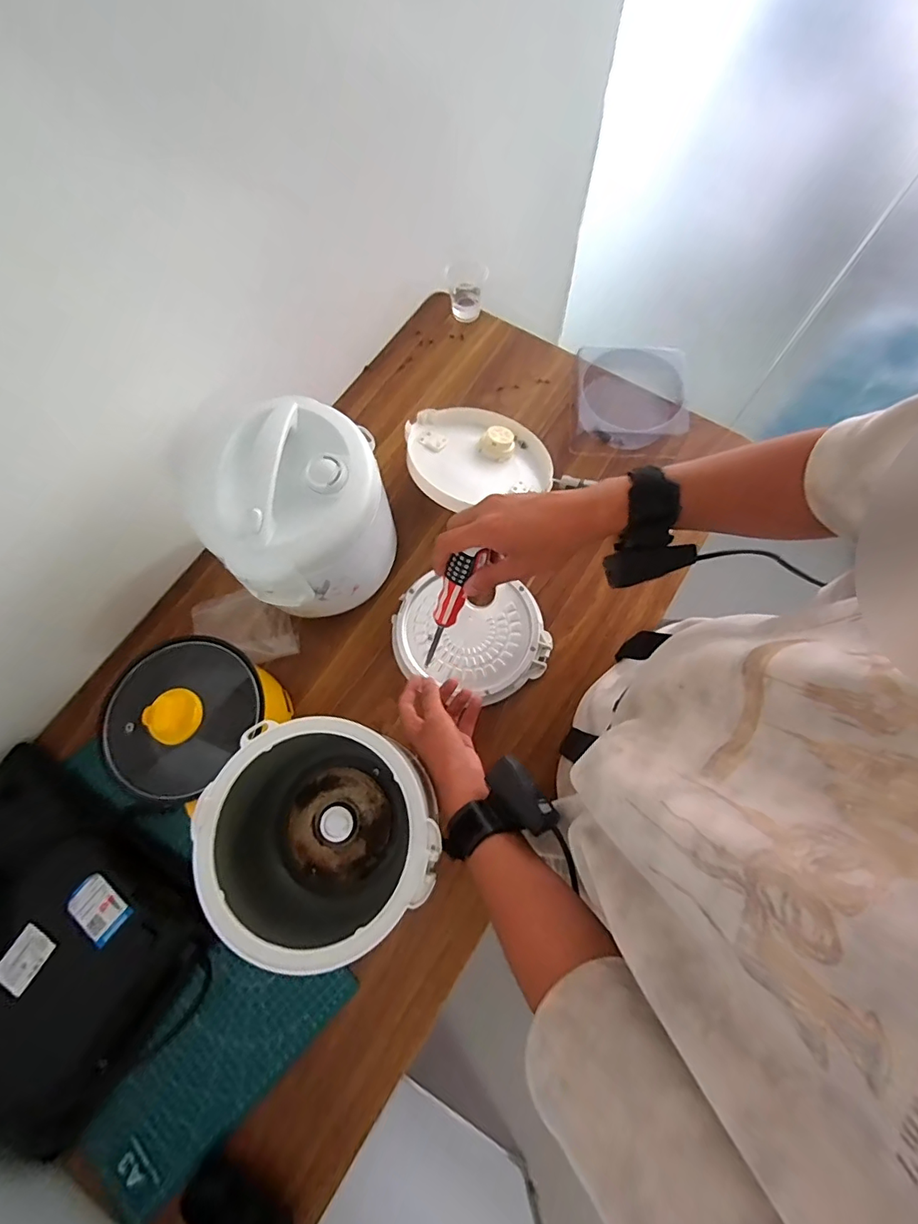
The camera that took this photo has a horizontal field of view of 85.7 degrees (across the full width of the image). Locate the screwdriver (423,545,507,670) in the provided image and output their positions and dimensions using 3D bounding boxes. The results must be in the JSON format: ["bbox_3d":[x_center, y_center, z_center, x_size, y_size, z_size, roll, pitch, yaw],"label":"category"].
[{"bbox_3d":[-0.010,-0.006,0.484,0.026,0.152,0.021,40,48,14],"label":"screwdriver"}]

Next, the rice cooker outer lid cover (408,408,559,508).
[{"bbox_3d":[0.028,-0.214,0.704,0.201,0.040,0.207,-18,62,-24],"label":"rice cooker outer lid cover"}]

